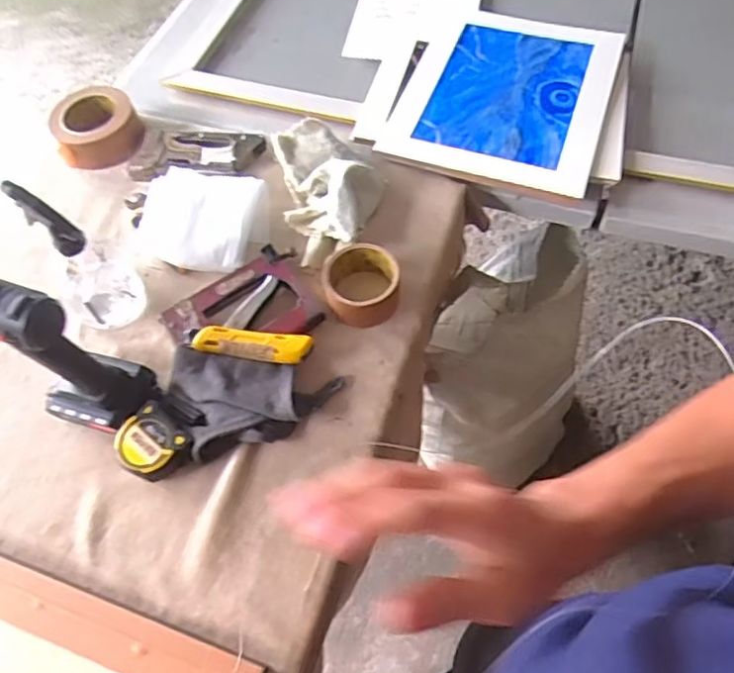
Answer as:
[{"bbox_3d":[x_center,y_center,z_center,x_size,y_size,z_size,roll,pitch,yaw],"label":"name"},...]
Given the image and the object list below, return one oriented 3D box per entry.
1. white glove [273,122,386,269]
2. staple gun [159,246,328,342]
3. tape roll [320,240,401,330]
[{"bbox_3d":[-0.049,-0.195,0.783,0.131,0.053,0.201,-20,59,-8],"label":"white glove"},{"bbox_3d":[-0.140,-0.026,0.705,0.167,0.029,0.123,-34,62,-16],"label":"staple gun"},{"bbox_3d":[-0.006,-0.061,0.698,0.083,0.049,0.086,-2,59,3],"label":"tape roll"}]

